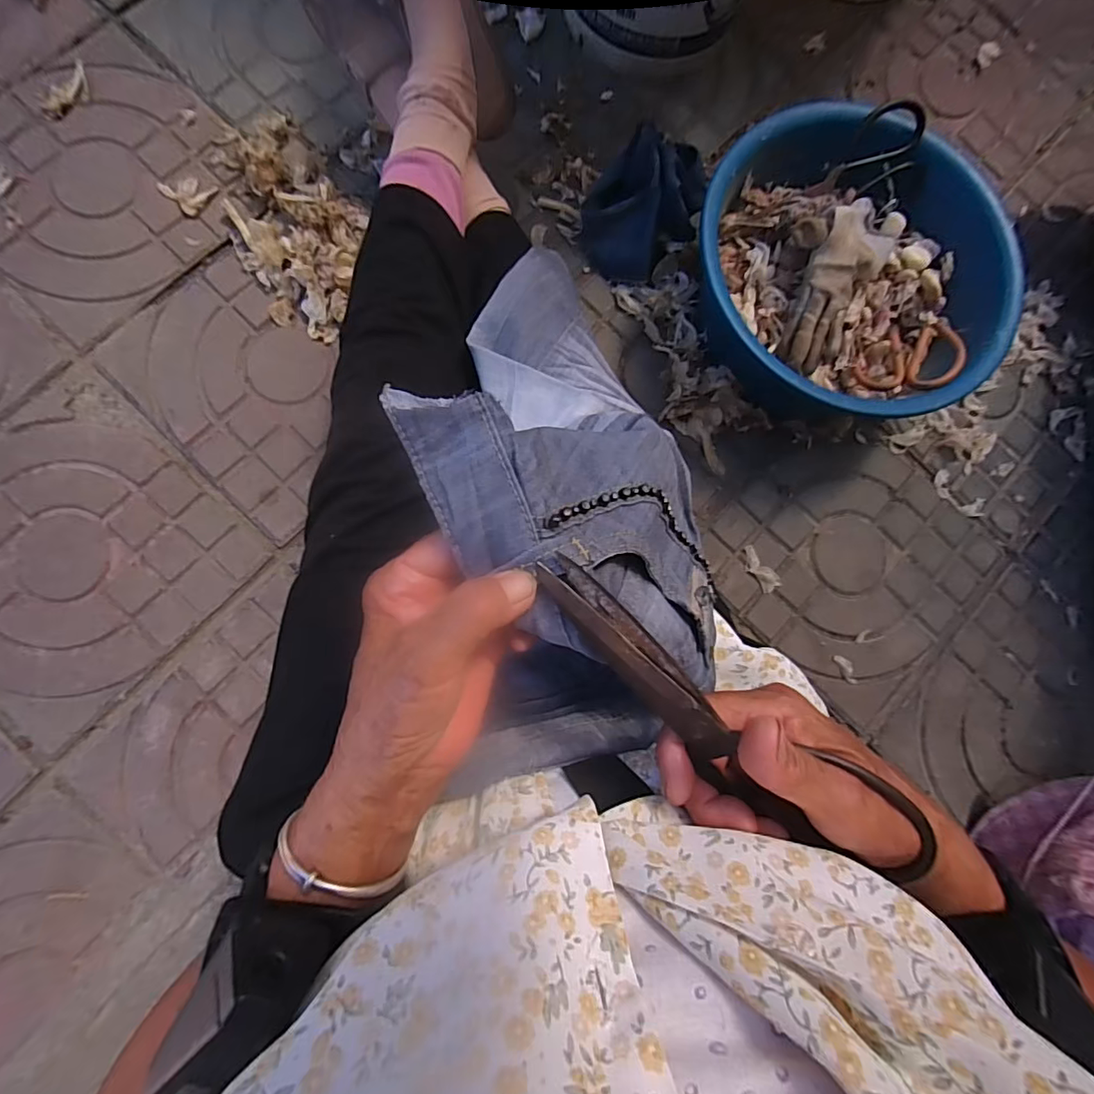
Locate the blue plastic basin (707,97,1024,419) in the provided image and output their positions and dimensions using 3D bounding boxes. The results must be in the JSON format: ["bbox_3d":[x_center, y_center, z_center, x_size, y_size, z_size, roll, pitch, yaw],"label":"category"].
[{"bbox_3d":[0.317,-0.284,0.594,0.311,0.146,0.317,1,84,-6],"label":"blue plastic basin"}]

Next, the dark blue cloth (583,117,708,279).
[{"bbox_3d":[0.109,-0.401,0.613,0.123,0.091,0.143,15,84,-2],"label":"dark blue cloth"}]

